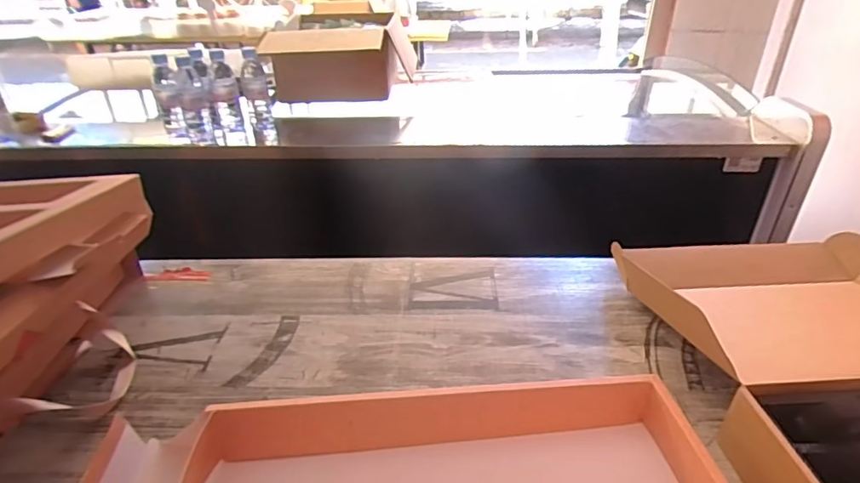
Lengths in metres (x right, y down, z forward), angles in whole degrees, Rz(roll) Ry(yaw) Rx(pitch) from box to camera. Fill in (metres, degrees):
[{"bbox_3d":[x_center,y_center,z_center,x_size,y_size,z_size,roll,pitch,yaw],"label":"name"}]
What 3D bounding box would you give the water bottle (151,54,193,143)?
[{"bbox_3d":[-0.590,-0.314,1.145,0.051,0.200,0.073,-18,35,-25],"label":"water bottle"}]

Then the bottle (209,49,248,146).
[{"bbox_3d":[-0.489,-0.336,1.198,0.068,0.203,0.053,-14,34,-19],"label":"bottle"}]

